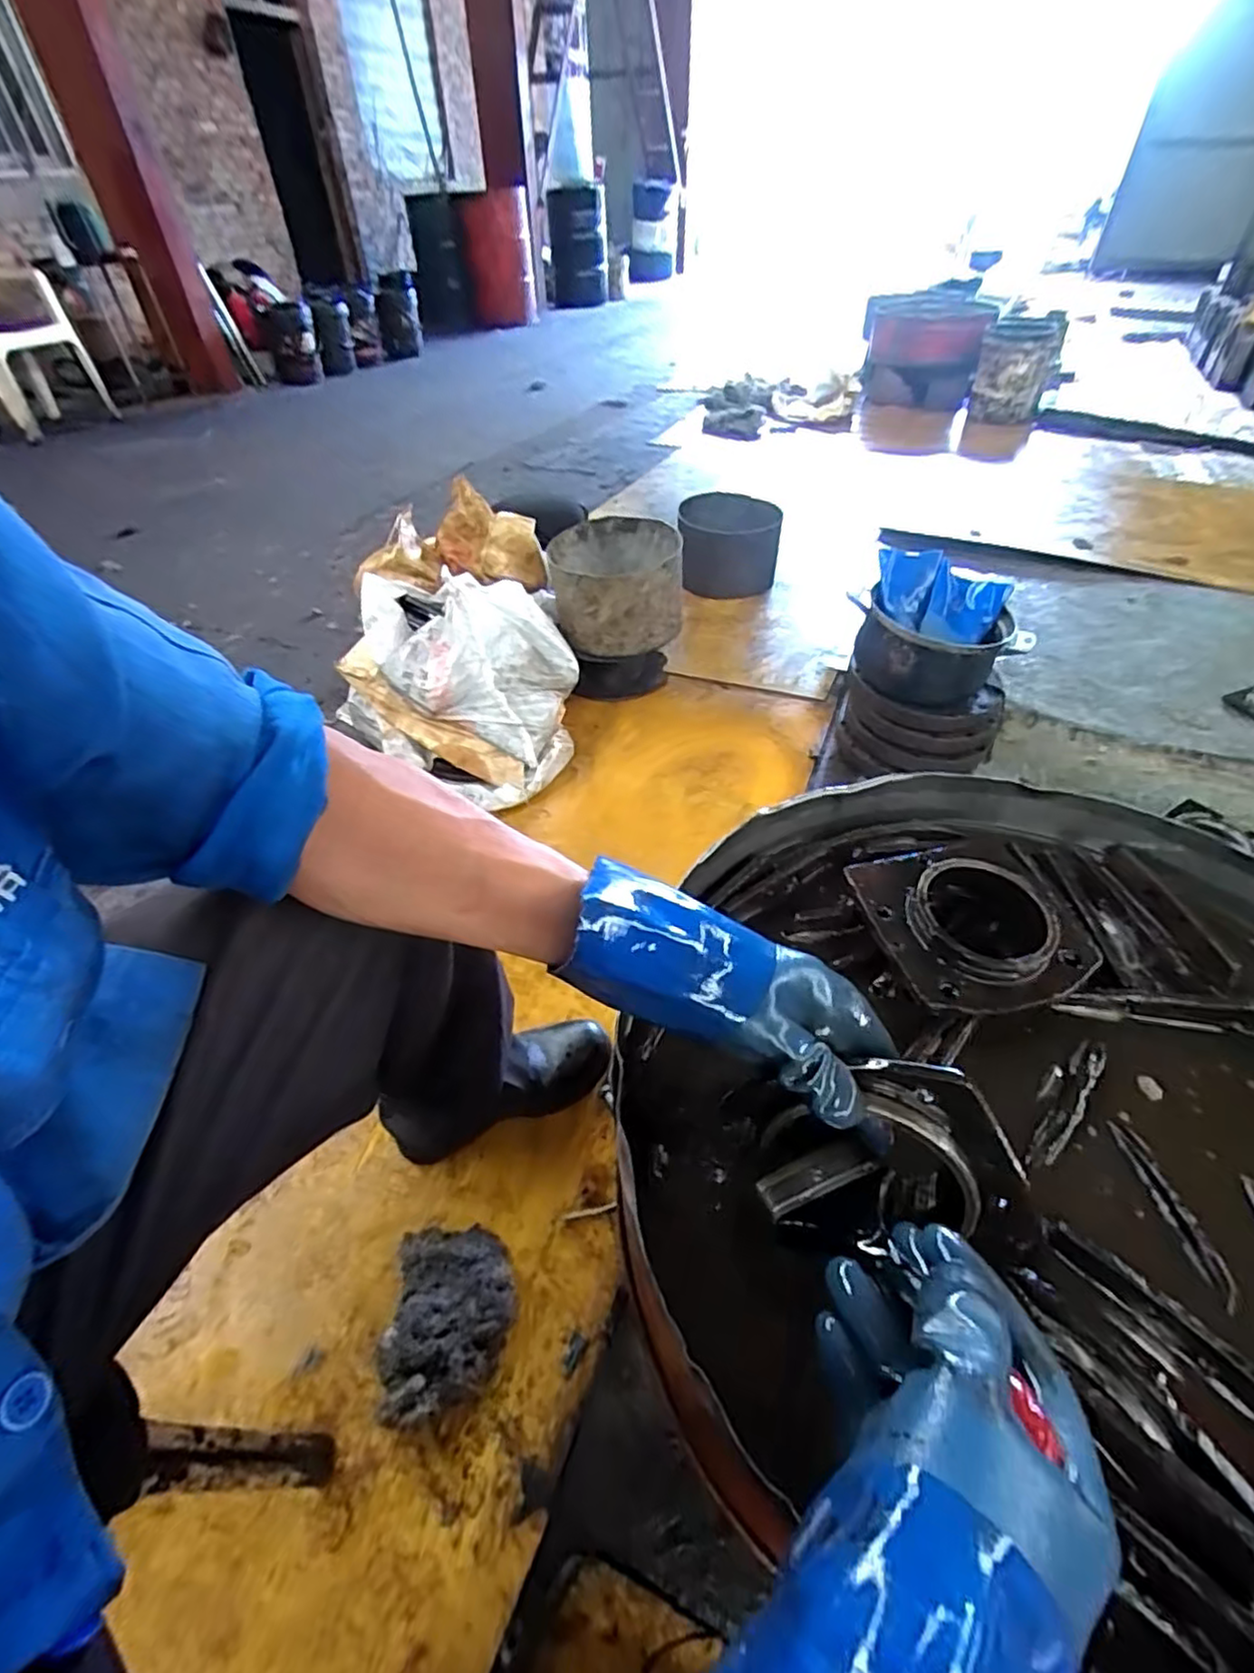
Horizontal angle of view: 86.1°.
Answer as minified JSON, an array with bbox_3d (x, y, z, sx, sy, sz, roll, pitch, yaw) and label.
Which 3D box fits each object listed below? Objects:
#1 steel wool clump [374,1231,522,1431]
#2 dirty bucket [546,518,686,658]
[{"bbox_3d":[-0.179,0.484,0.684,0.123,0.062,0.167,-7,44,-3],"label":"steel wool clump"},{"bbox_3d":[-0.022,-0.548,1.486,0.283,0.194,0.270,-3,44,3],"label":"dirty bucket"}]

